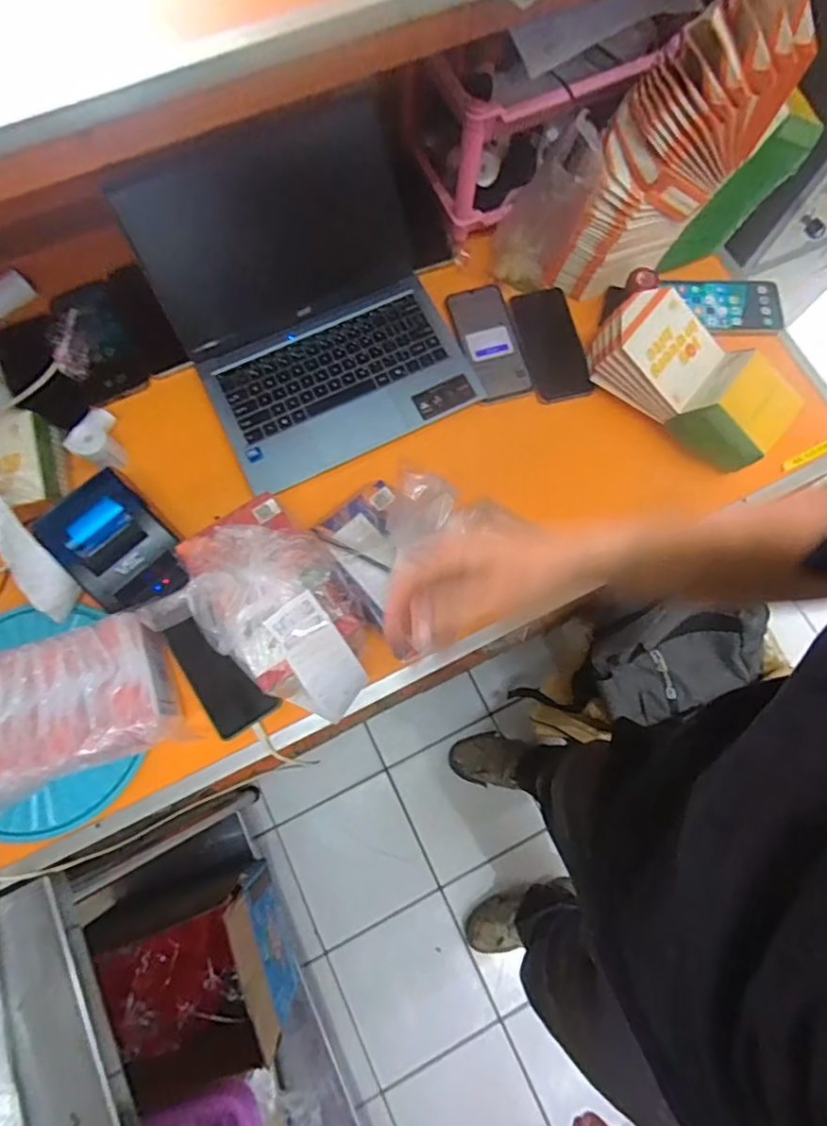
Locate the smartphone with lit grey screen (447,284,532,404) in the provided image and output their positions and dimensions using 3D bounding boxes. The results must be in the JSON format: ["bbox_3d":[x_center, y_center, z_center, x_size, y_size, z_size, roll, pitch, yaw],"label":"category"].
[{"bbox_3d":[0.099,-0.297,0.742,0.073,0.015,0.169,-13,76,-4],"label":"smartphone with lit grey screen"}]

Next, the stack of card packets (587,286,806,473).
[{"bbox_3d":[0.338,-0.221,0.685,0.250,0.108,0.111,35,78,8],"label":"stack of card packets"}]

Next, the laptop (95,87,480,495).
[{"bbox_3d":[-0.129,-0.328,0.679,0.338,0.146,0.377,-22,77,-6],"label":"laptop"}]

